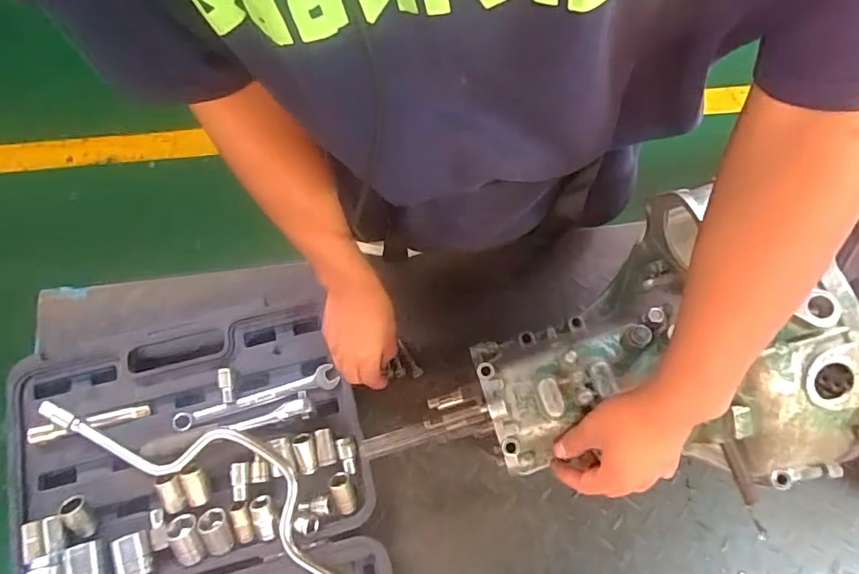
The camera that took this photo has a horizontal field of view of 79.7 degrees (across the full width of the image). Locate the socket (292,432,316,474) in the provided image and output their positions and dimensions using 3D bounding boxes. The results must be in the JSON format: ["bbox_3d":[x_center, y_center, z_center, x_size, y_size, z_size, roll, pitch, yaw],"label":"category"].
[{"bbox_3d":[-0.139,0.188,0.578,0.022,0.014,0.044,-15,89,-6],"label":"socket"}]

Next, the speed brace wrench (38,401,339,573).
[{"bbox_3d":[-0.233,0.195,0.562,0.394,0.030,0.091,28,76,5],"label":"speed brace wrench"}]

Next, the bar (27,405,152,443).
[{"bbox_3d":[-0.390,0.156,0.587,0.130,0.019,0.017,-11,72,-4],"label":"bar"}]

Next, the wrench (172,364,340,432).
[{"bbox_3d":[-0.200,0.132,0.601,0.186,0.015,0.027,-18,73,-6],"label":"wrench"}]

